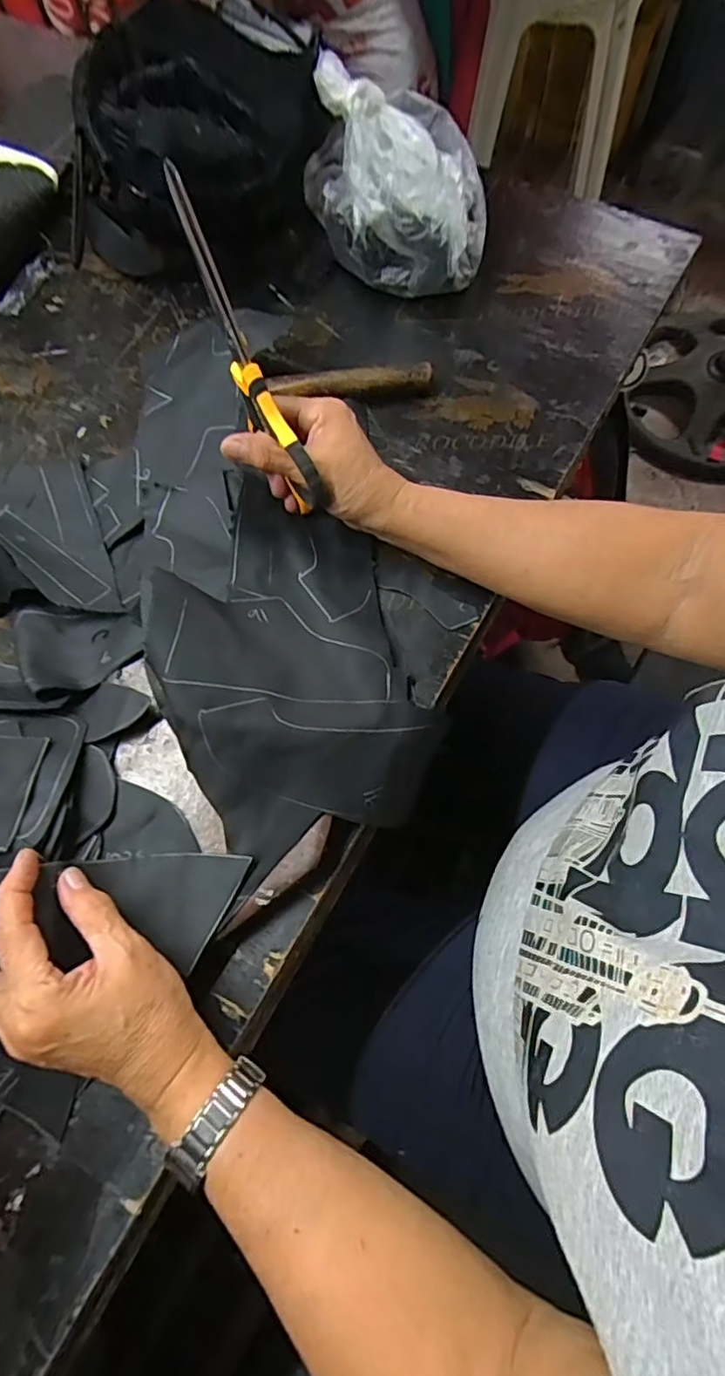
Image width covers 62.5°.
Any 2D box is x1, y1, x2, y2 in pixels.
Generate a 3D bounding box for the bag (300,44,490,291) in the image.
[{"bbox_3d":[0.030,-0.440,0.528,0.162,0.110,0.160,5,70,5],"label":"bag"}]

